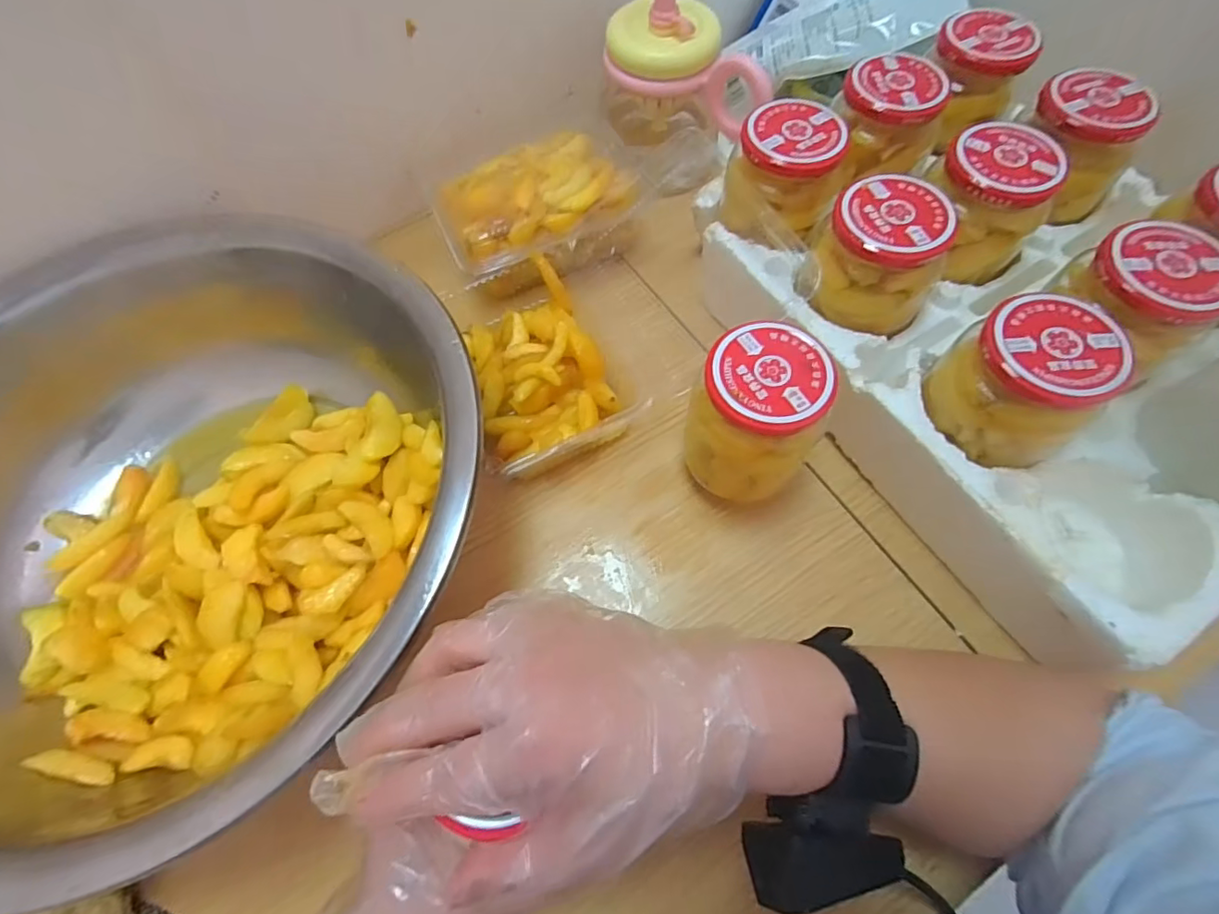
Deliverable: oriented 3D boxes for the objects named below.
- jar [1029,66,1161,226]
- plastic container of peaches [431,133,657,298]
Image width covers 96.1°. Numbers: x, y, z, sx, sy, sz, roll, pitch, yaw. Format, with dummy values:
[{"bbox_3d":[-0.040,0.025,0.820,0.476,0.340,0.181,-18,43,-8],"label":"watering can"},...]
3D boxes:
[{"bbox_3d":[0.330,-0.222,0.392,0.072,0.068,0.067,5,65,4],"label":"jar"},{"bbox_3d":[-0.052,-0.199,0.460,0.169,0.066,0.120,-20,66,-7],"label":"plastic container of peaches"}]

